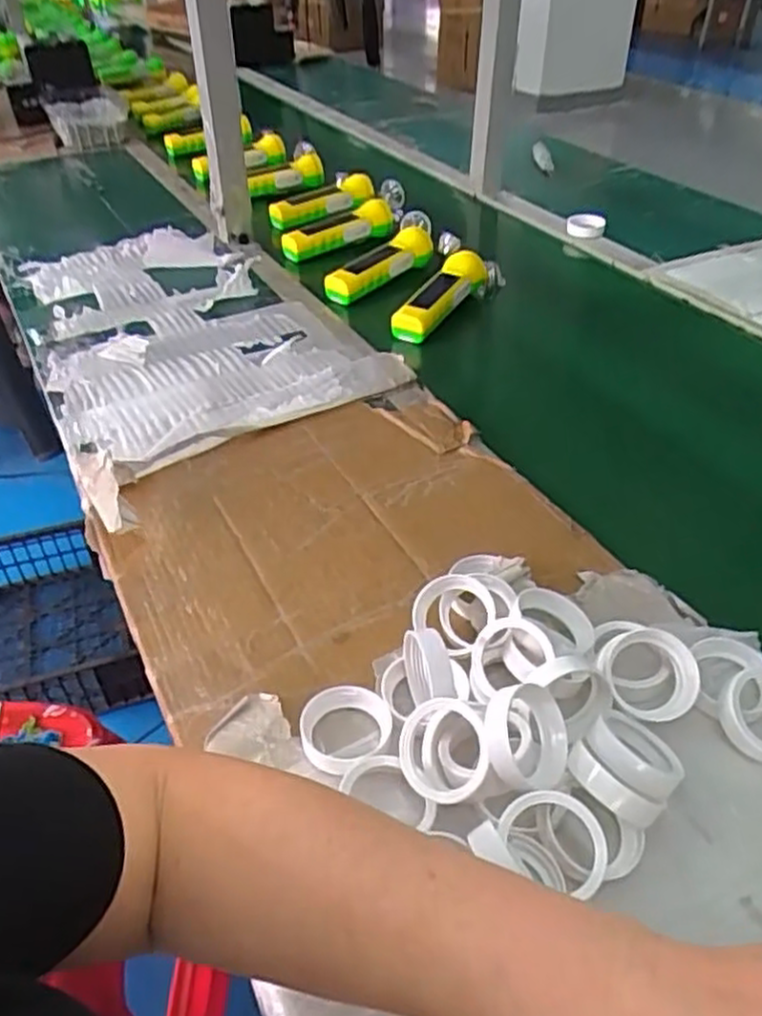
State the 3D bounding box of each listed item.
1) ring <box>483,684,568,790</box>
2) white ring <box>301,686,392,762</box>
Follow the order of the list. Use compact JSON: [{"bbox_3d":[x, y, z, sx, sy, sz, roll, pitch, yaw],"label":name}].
[{"bbox_3d":[0.078,0.119,0.394,0.050,0.017,0.056,35,46,-12],"label":"ring"},{"bbox_3d":[-0.020,0.130,0.441,0.049,0.020,0.049,0,41,0],"label":"white ring"}]

